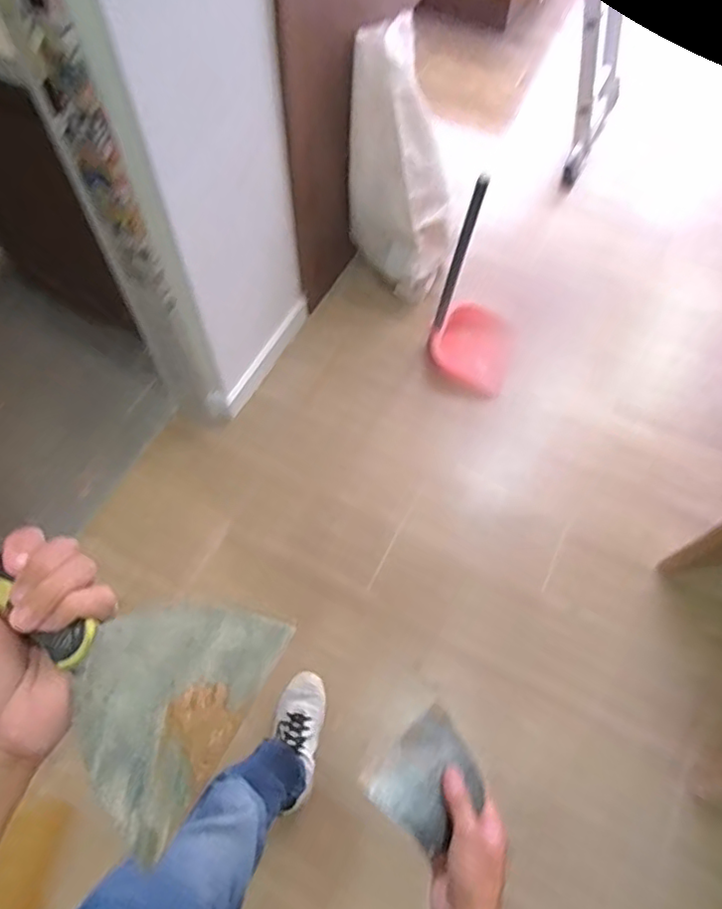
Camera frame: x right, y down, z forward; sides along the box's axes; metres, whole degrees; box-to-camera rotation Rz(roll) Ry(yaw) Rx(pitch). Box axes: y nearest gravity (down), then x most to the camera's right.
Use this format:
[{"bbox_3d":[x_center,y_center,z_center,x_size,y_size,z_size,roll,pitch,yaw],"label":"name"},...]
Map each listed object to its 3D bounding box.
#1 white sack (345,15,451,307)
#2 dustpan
[{"bbox_3d":[0.115,-0.764,1.634,0.213,0.666,0.289,-34,68,-17],"label":"white sack"},{"bbox_3d":[0.341,-0.447,1.550,0.239,0.514,0.303,21,64,10],"label":"dustpan"}]

